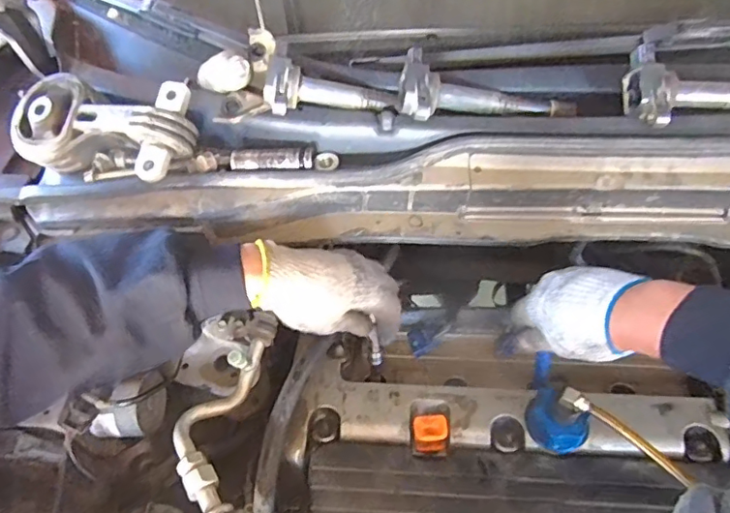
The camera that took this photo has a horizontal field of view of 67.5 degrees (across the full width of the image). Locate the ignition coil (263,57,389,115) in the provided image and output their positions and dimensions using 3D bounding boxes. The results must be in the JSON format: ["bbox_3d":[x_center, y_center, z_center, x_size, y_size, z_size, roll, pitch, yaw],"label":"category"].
[{"bbox_3d":[-0.036,-0.154,0.516,0.112,0.031,0.040,5,49,-17],"label":"ignition coil"}]

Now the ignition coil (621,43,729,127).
[{"bbox_3d":[0.315,-0.155,0.482,0.161,0.043,0.069,-9,51,-2],"label":"ignition coil"}]

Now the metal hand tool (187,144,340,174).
[{"bbox_3d":[-0.101,-0.093,0.526,0.146,0.021,0.030,-1,51,4],"label":"metal hand tool"}]

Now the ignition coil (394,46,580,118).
[{"bbox_3d":[0.114,-0.148,0.511,0.165,0.032,0.070,4,50,-11],"label":"ignition coil"}]

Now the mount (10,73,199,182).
[{"bbox_3d":[-0.260,-0.128,0.548,0.194,0.058,0.086,9,52,12],"label":"mount"}]

